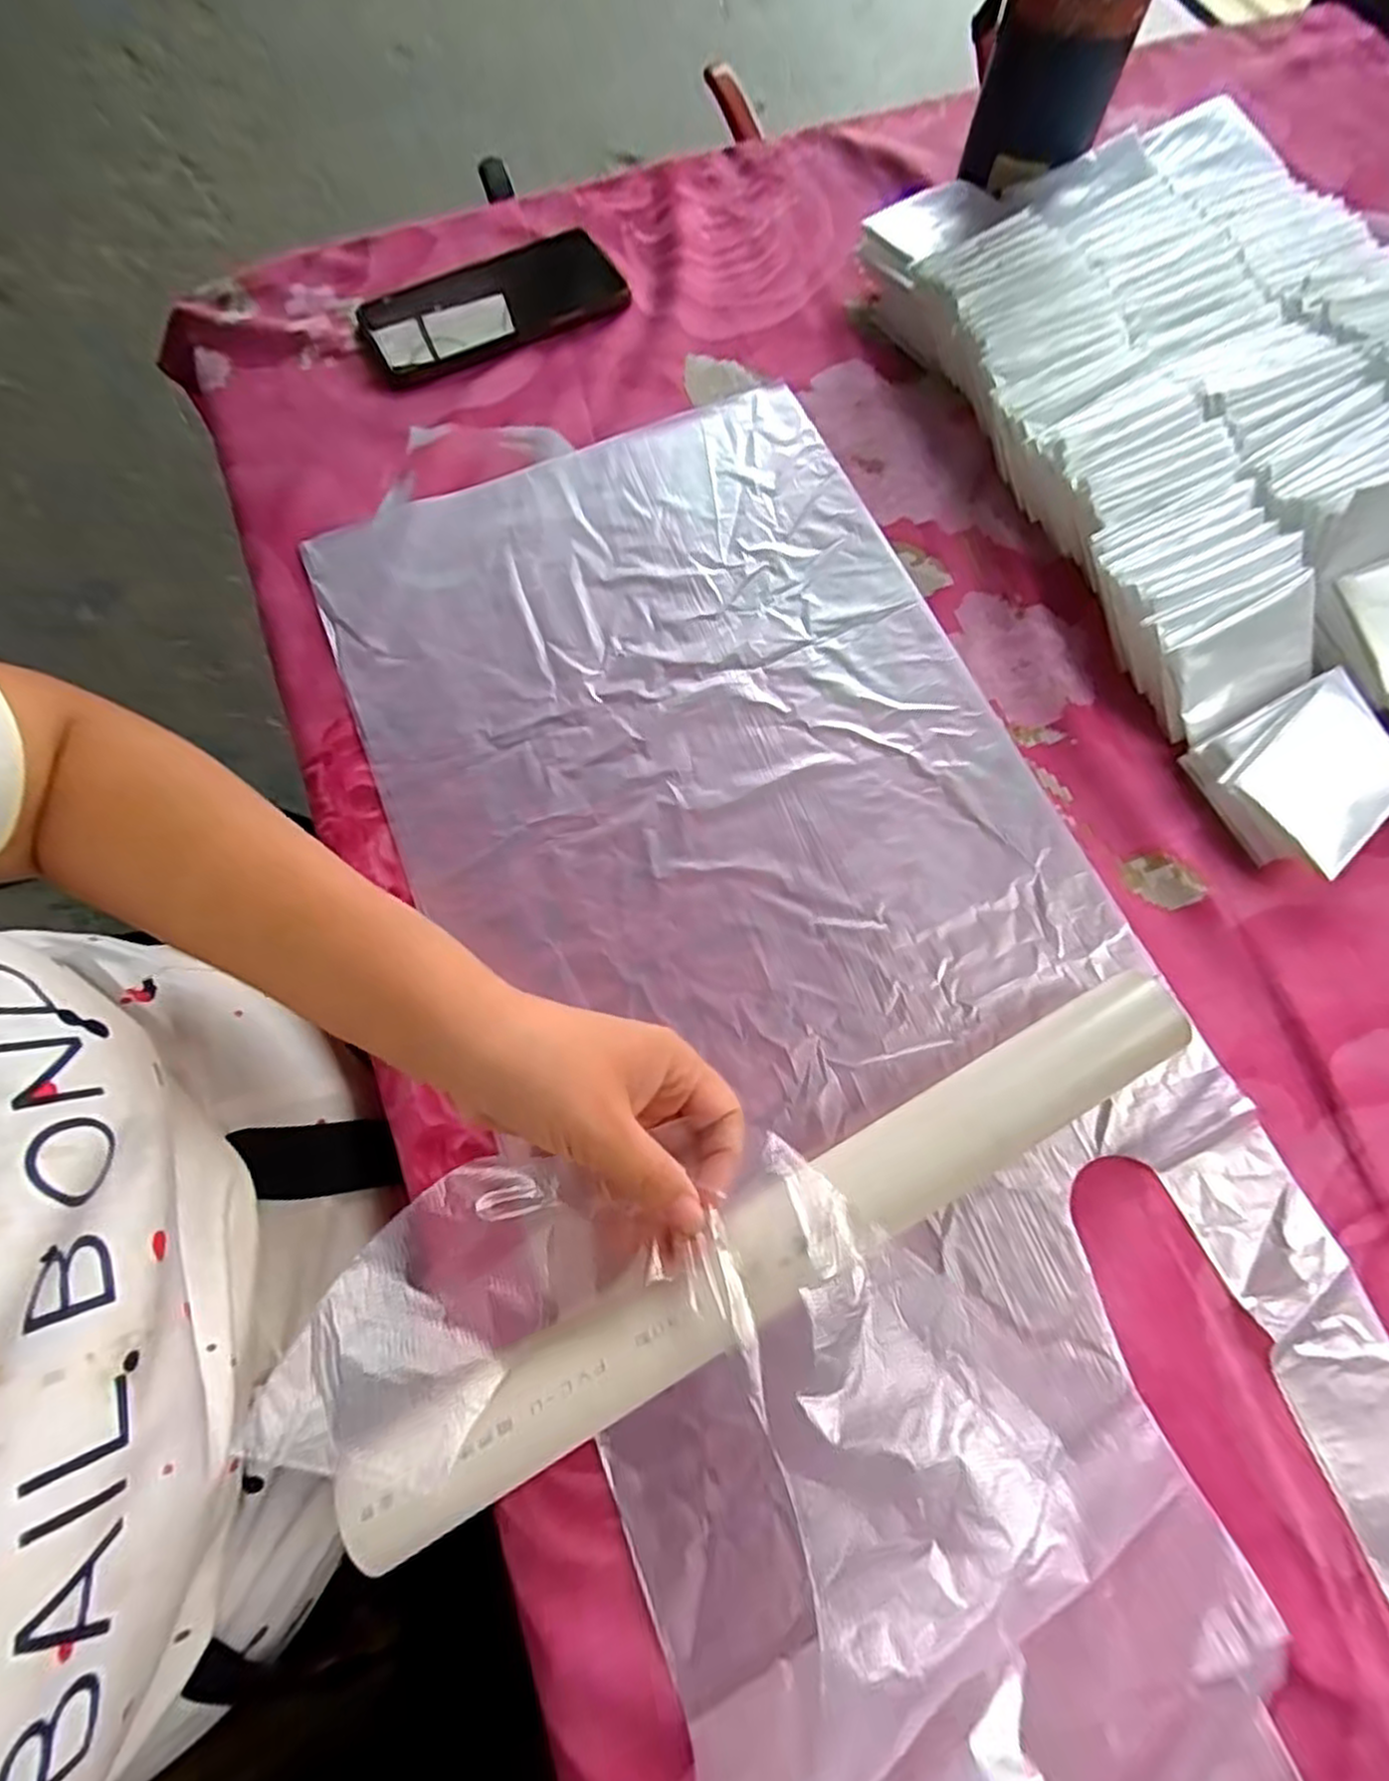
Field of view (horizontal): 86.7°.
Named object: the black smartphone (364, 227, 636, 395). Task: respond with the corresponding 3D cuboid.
[{"bbox_3d":[-0.127,-0.370,0.467,0.158,0.013,0.087,-26,74,-8],"label":"black smartphone"}]

